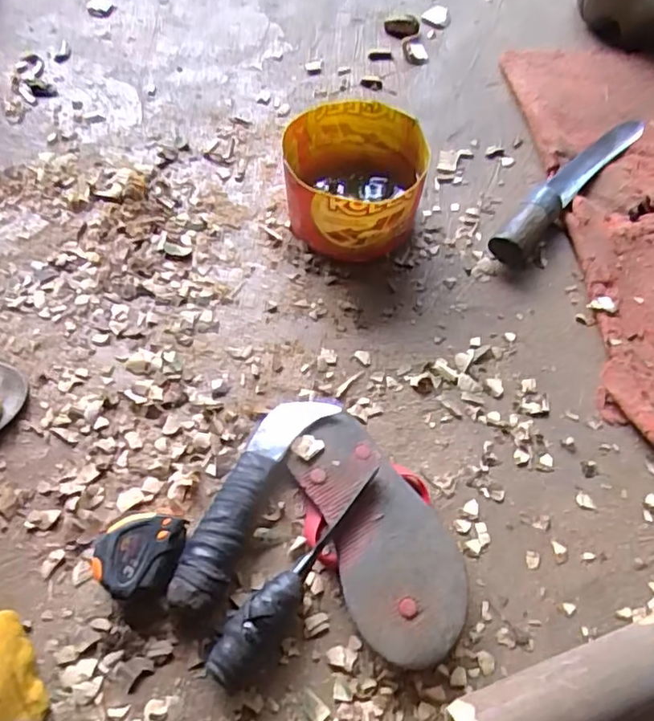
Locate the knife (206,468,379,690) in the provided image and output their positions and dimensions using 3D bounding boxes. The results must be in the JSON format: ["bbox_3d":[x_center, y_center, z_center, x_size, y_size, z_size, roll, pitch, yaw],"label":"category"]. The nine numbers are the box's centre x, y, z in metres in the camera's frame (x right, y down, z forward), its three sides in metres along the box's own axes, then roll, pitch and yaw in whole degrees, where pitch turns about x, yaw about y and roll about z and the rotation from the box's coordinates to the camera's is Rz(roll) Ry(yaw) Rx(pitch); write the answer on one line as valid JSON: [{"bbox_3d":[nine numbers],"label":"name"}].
[{"bbox_3d":[-0.022,0.168,0.495,0.038,0.039,0.204,30,64,17],"label":"knife"}]

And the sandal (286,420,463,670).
[{"bbox_3d":[0.040,0.139,0.513,0.104,0.031,0.209,-27,62,-15],"label":"sandal"}]

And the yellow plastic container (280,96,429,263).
[{"bbox_3d":[0.031,-0.199,0.685,0.147,0.103,0.153,1,59,2],"label":"yellow plastic container"}]

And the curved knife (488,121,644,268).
[{"bbox_3d":[0.285,-0.208,0.710,0.046,0.045,0.285,38,66,21],"label":"curved knife"}]

